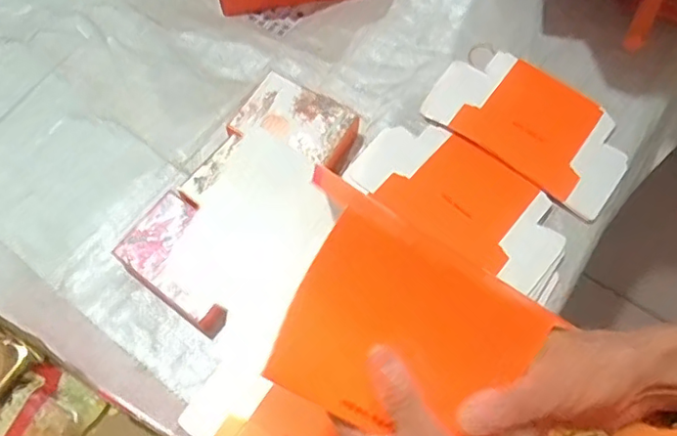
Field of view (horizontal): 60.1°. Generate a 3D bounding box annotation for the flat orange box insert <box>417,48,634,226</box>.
[{"bbox_3d":[0.246,-0.123,0.745,0.255,0.032,0.143,35,72,12],"label":"flat orange box insert"}]

